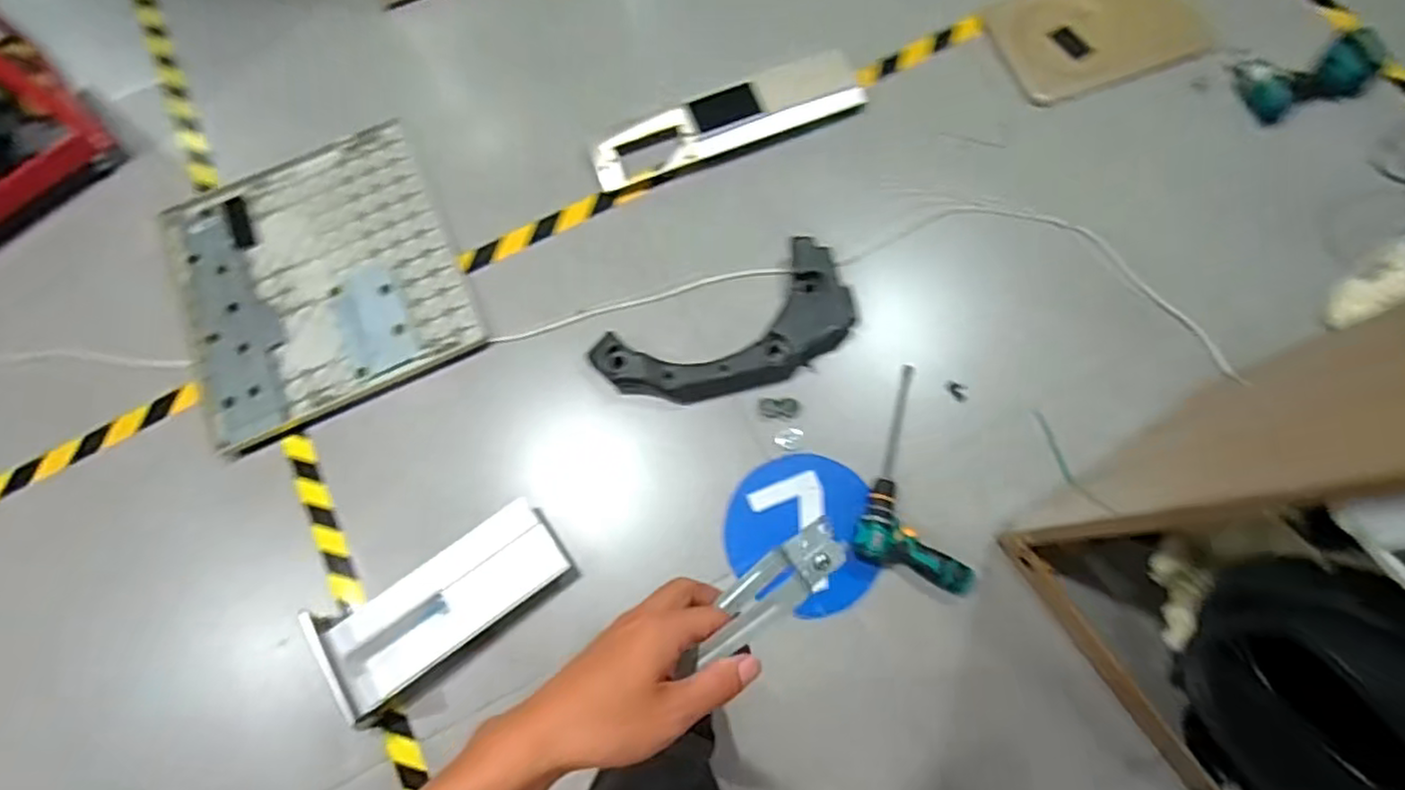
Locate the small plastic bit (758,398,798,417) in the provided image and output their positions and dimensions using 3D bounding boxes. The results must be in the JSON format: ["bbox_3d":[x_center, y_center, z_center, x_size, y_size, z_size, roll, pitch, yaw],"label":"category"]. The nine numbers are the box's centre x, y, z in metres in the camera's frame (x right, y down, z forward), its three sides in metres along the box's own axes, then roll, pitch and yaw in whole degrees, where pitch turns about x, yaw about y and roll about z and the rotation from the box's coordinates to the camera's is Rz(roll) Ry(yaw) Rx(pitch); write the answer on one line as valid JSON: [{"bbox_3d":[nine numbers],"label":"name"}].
[{"bbox_3d":[0.149,0.024,1.325,0.077,0.011,0.037,-2,74,2],"label":"small plastic bit"}]

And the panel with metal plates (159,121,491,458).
[{"bbox_3d":[-0.790,-0.243,1.408,0.547,0.051,0.589,-25,74,-5],"label":"panel with metal plates"}]

